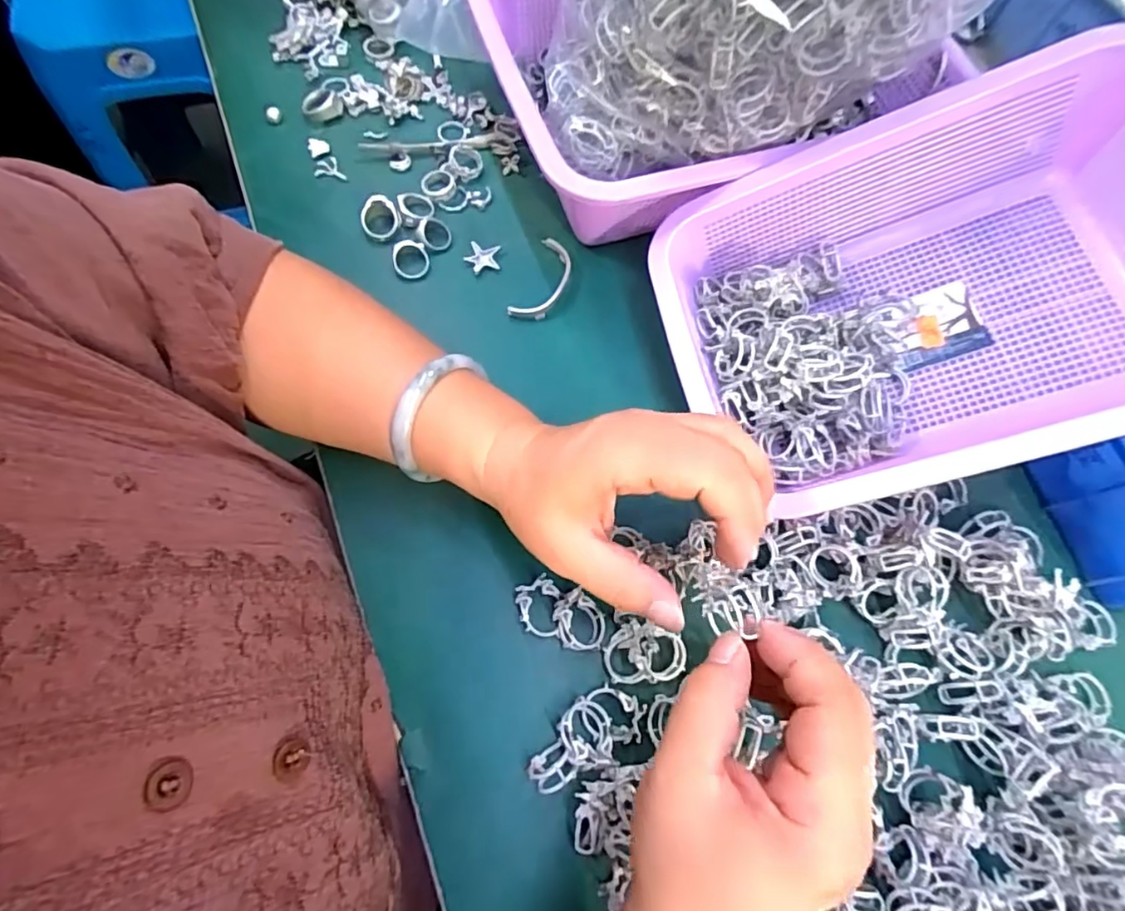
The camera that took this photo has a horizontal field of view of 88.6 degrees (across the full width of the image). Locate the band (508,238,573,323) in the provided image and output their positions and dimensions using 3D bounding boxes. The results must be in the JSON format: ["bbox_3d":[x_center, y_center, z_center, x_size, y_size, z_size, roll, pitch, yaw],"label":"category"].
[{"bbox_3d":[-0.011,-0.116,0.380,0.025,0.010,0.066,21,70,3],"label":"band"}]

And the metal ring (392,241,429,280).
[{"bbox_3d":[-0.101,-0.130,0.383,0.024,0.005,0.026,1,88,-20],"label":"metal ring"}]

